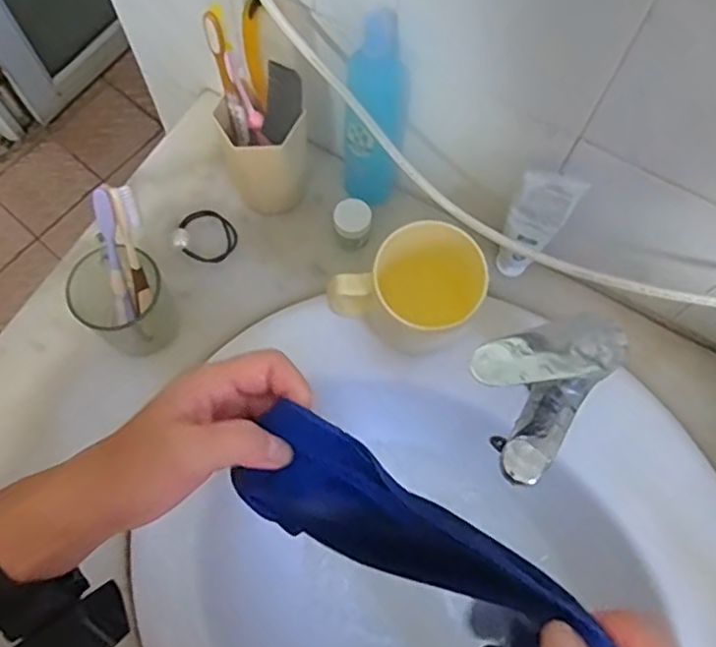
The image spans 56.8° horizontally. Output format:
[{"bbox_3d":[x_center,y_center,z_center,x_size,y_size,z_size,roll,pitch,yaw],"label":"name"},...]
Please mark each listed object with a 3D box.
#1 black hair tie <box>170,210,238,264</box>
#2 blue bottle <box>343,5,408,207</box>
[{"bbox_3d":[-0.141,-0.081,0.617,0.054,0.012,0.053,0,71,-1],"label":"black hair tie"},{"bbox_3d":[0.015,-0.165,0.540,0.044,0.194,0.041,0,71,-1],"label":"blue bottle"}]

